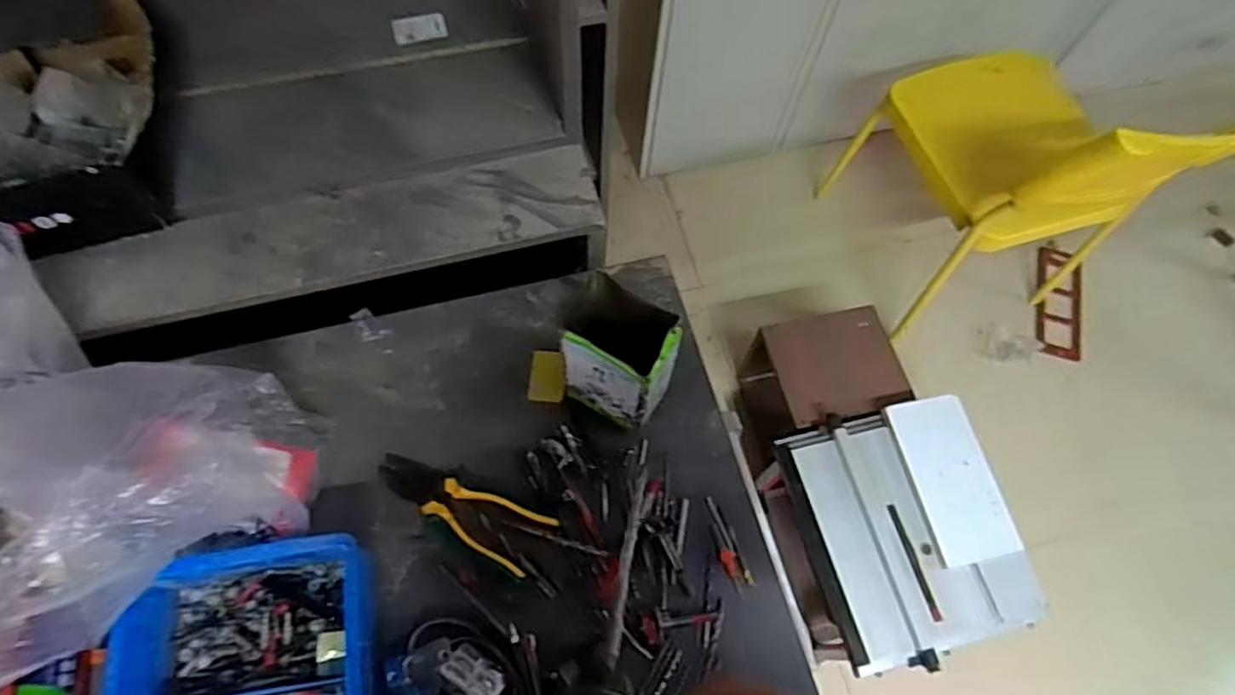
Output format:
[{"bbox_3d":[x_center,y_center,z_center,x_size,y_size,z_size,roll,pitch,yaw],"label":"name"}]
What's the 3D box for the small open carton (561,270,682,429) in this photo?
[{"bbox_3d":[0.000,0.008,0.684,0.107,0.166,0.075,30,68,10],"label":"small open carton"}]

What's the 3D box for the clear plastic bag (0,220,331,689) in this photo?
[{"bbox_3d":[-0.466,0.067,0.562,0.337,0.258,0.253,32,68,11],"label":"clear plastic bag"}]

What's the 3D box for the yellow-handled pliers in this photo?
[{"bbox_3d":[-0.164,0.168,0.695,0.189,0.018,0.062,22,67,7],"label":"yellow-handled pliers"}]

